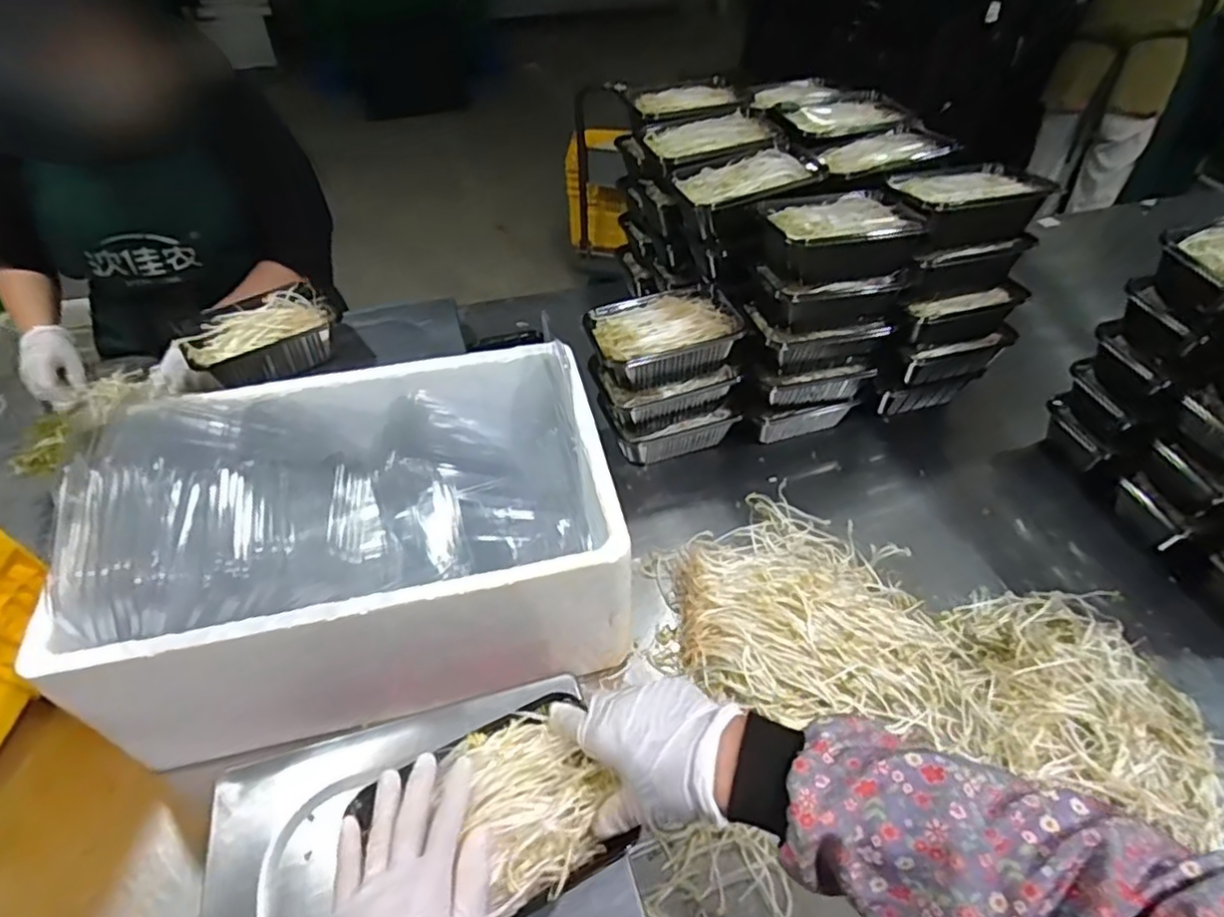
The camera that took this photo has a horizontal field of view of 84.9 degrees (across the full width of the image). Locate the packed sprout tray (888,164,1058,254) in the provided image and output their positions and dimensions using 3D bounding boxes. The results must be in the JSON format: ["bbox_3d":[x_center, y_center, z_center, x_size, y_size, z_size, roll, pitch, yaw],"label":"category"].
[{"bbox_3d":[0.425,-0.315,0.824,0.172,0.057,0.112,-8,47,-8],"label":"packed sprout tray"}]

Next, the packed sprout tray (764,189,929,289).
[{"bbox_3d":[0.265,-0.263,0.788,0.177,0.060,0.102,-12,48,-12],"label":"packed sprout tray"}]

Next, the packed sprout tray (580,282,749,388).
[{"bbox_3d":[0.062,-0.158,0.836,0.179,0.060,0.114,-13,48,-13],"label":"packed sprout tray"}]

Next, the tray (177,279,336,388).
[{"bbox_3d":[-0.449,-0.151,0.860,0.170,0.054,0.111,-19,49,-18],"label":"tray"}]

